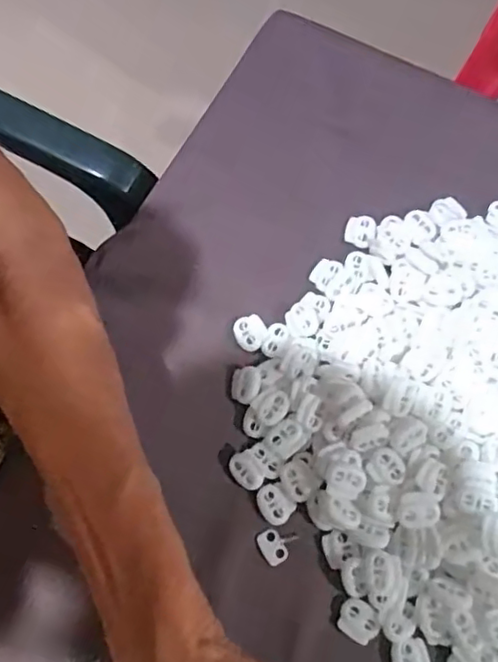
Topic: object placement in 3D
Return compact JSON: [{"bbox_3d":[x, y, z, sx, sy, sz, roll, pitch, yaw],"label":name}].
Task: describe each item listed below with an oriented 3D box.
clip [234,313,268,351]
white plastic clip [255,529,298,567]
[{"bbox_3d":[0.001,0.001,0.371,0.019,0.005,0.021,-21,71,-6],"label":"clip"},{"bbox_3d":[0.016,0.118,0.337,0.020,0.004,0.019,-28,72,-8],"label":"white plastic clip"}]

